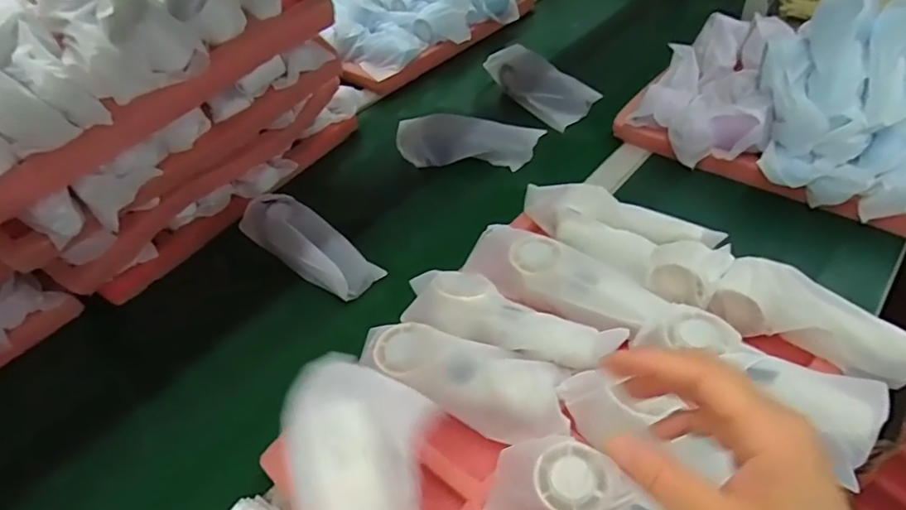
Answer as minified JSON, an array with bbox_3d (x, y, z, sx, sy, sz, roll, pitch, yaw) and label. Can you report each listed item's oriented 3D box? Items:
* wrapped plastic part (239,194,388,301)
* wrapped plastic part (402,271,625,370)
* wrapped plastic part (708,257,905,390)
[{"bbox_3d":[-0.181,-0.018,0.626,0.200,0.052,0.065,29,56,30],"label":"wrapped plastic part"},{"bbox_3d":[0.051,0.055,0.474,0.192,0.038,0.063,8,48,14],"label":"wrapped plastic part"},{"bbox_3d":[0.308,0.055,0.451,0.152,0.048,0.054,30,57,31],"label":"wrapped plastic part"}]

